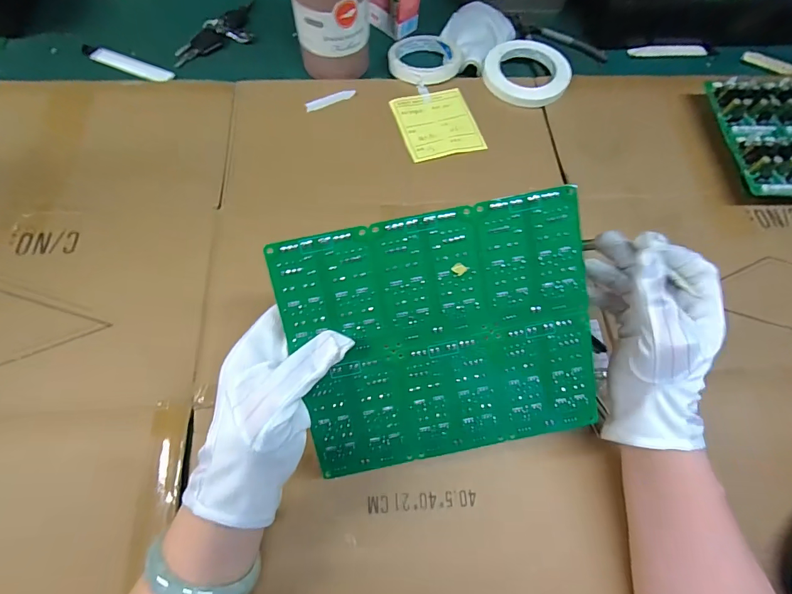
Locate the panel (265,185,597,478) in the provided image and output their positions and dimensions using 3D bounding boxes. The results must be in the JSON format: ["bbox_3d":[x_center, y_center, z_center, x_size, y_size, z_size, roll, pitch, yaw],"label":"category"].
[{"bbox_3d":[0.033,0.031,0.278,0.204,0.004,0.173,-11,102,-1],"label":"panel"}]

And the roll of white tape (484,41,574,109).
[{"bbox_3d":[0.176,-0.300,0.531,0.112,0.021,0.107,1,68,-1],"label":"roll of white tape"}]

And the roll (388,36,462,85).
[{"bbox_3d":[0.038,-0.325,0.537,0.094,0.017,0.089,1,68,-1],"label":"roll"}]

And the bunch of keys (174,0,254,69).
[{"bbox_3d":[-0.242,-0.372,0.558,0.061,0.019,0.156,32,71,11],"label":"bunch of keys"}]

